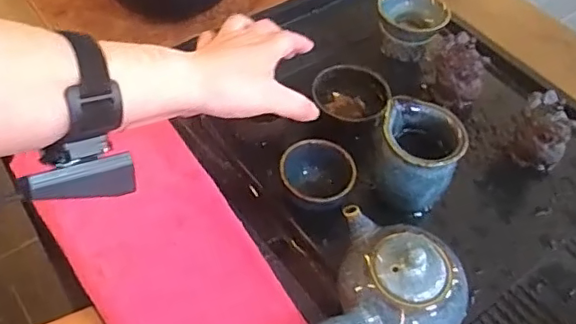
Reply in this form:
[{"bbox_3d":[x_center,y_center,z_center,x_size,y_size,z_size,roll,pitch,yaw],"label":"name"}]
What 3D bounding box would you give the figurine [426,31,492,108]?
[{"bbox_3d":[0.169,-0.093,0.576,0.053,0.066,0.048,24,53,12],"label":"figurine"}]

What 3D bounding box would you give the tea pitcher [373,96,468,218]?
[{"bbox_3d":[0.106,-0.001,0.490,0.065,0.087,0.071,14,52,5],"label":"tea pitcher"}]

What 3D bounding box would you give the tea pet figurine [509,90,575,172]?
[{"bbox_3d":[0.229,-0.024,0.529,0.031,0.070,0.048,-22,58,-22],"label":"tea pet figurine"}]

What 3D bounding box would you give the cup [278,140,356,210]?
[{"bbox_3d":[0.026,0.007,0.494,0.057,0.039,0.049,0,52,-6],"label":"cup"}]

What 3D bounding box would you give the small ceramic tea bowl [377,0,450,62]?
[{"bbox_3d":[0.130,-0.145,0.622,0.070,0.063,0.070,15,52,6],"label":"small ceramic tea bowl"}]

